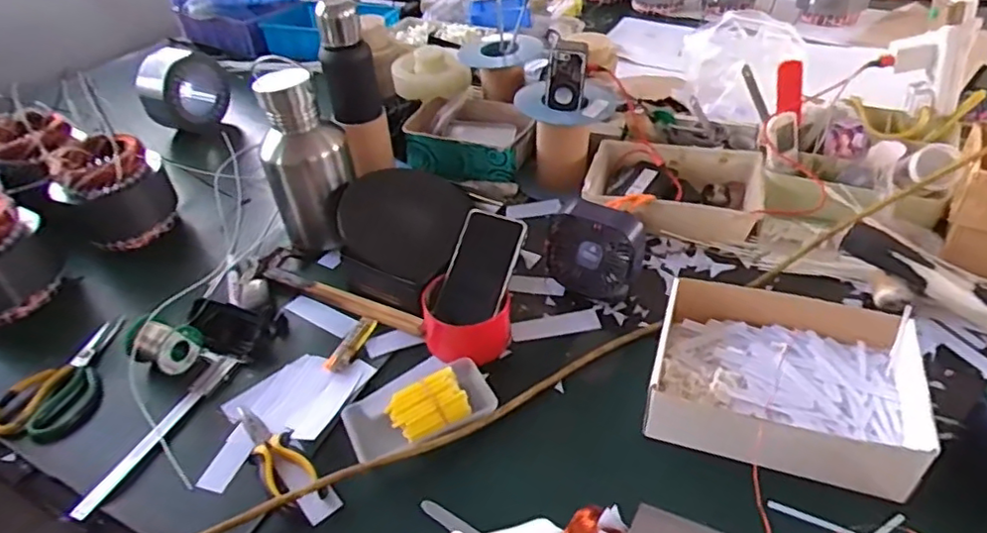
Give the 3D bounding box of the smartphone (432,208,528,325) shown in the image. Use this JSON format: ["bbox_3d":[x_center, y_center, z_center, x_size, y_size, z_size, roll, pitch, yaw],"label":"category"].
[{"bbox_3d":[-0.018,0.004,0.733,0.078,0.016,0.139,16,80,18],"label":"smartphone"}]

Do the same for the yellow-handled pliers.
[{"bbox_3d":[-0.225,0.193,0.638,0.047,0.017,0.157,-28,46,-24],"label":"yellow-handled pliers"}]

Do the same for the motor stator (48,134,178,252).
[{"bbox_3d":[-0.584,-0.119,0.953,0.148,0.138,0.137,-25,45,-22],"label":"motor stator"}]

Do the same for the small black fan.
[{"bbox_3d":[0.138,-0.025,0.799,0.124,0.105,0.081,21,47,27],"label":"small black fan"}]

